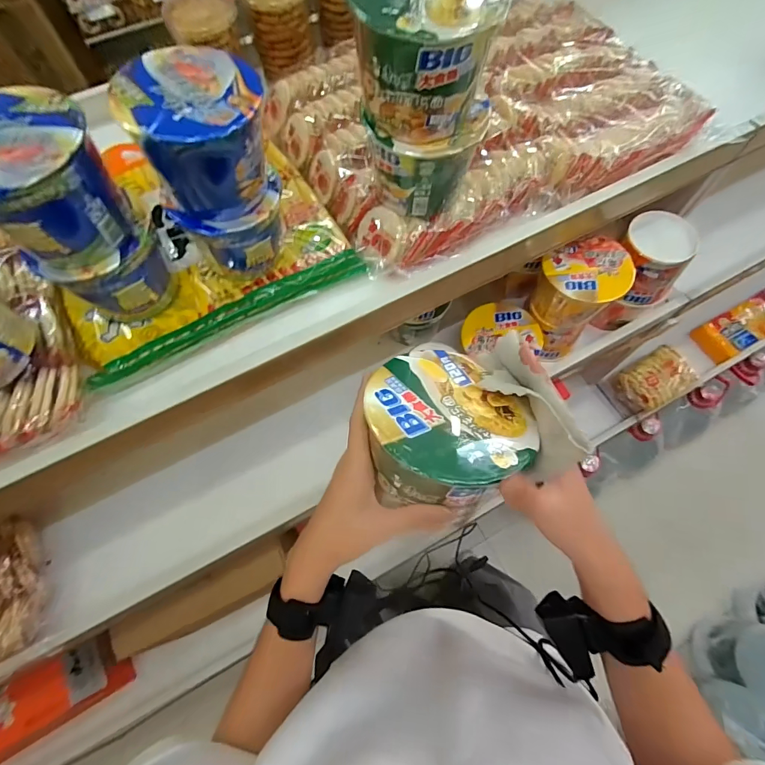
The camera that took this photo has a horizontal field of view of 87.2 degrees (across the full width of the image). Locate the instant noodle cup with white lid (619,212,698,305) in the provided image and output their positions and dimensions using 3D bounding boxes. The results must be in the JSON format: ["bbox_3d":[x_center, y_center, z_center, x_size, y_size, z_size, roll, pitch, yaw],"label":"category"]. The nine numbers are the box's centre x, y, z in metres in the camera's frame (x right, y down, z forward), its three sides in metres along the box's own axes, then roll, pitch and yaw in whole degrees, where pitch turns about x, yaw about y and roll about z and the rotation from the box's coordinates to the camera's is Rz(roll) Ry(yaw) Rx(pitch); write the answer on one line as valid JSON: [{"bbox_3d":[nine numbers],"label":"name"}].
[{"bbox_3d":[0.489,-0.228,0.730,0.118,0.109,0.133,34,72,15],"label":"instant noodle cup with white lid"}]

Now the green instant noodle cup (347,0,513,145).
[{"bbox_3d":[0.049,-0.327,0.400,0.122,0.113,0.137,17,68,9],"label":"green instant noodle cup"}]

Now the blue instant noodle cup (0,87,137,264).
[{"bbox_3d":[-0.314,-0.181,0.381,0.118,0.114,0.116,-1,66,1],"label":"blue instant noodle cup"}]

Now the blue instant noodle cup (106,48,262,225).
[{"bbox_3d":[-0.176,-0.245,0.408,0.123,0.112,0.132,-1,66,1],"label":"blue instant noodle cup"}]

